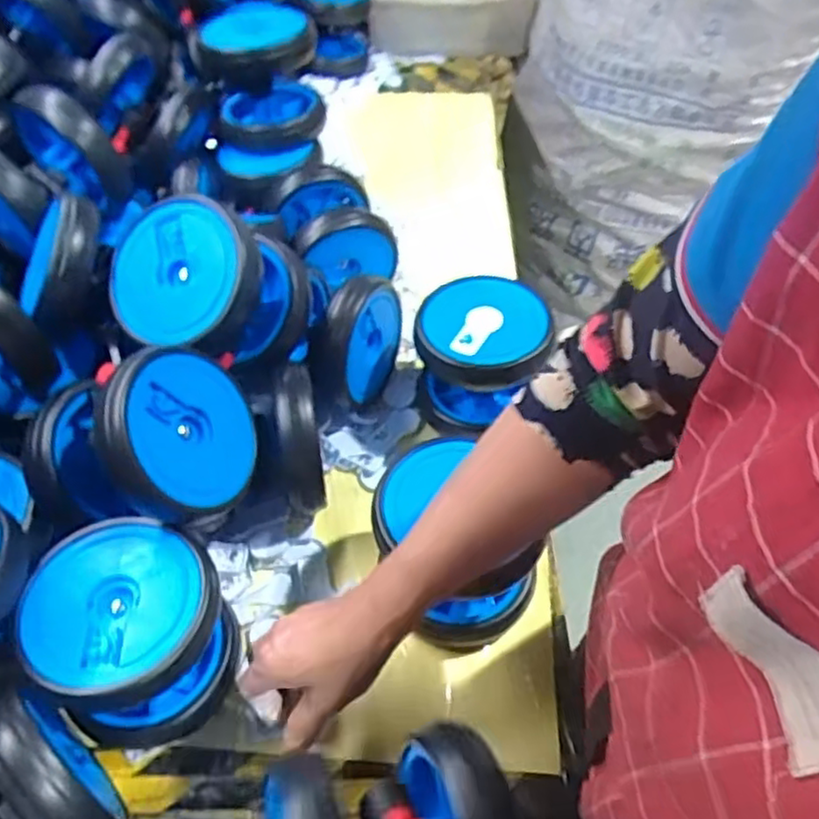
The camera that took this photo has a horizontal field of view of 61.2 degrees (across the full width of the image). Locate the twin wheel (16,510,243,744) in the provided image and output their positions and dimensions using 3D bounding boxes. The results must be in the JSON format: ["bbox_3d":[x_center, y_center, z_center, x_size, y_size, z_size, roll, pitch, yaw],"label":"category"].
[{"bbox_3d":[-0.197,0.167,0.516,0.119,0.123,0.124,0,50,0],"label":"twin wheel"}]

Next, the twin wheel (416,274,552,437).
[{"bbox_3d":[0.069,-0.048,0.688,0.120,0.114,0.113,0,50,0],"label":"twin wheel"}]

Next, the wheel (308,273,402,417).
[{"bbox_3d":[-0.051,-0.060,0.701,0.050,0.124,0.125,21,53,17],"label":"wheel"}]

